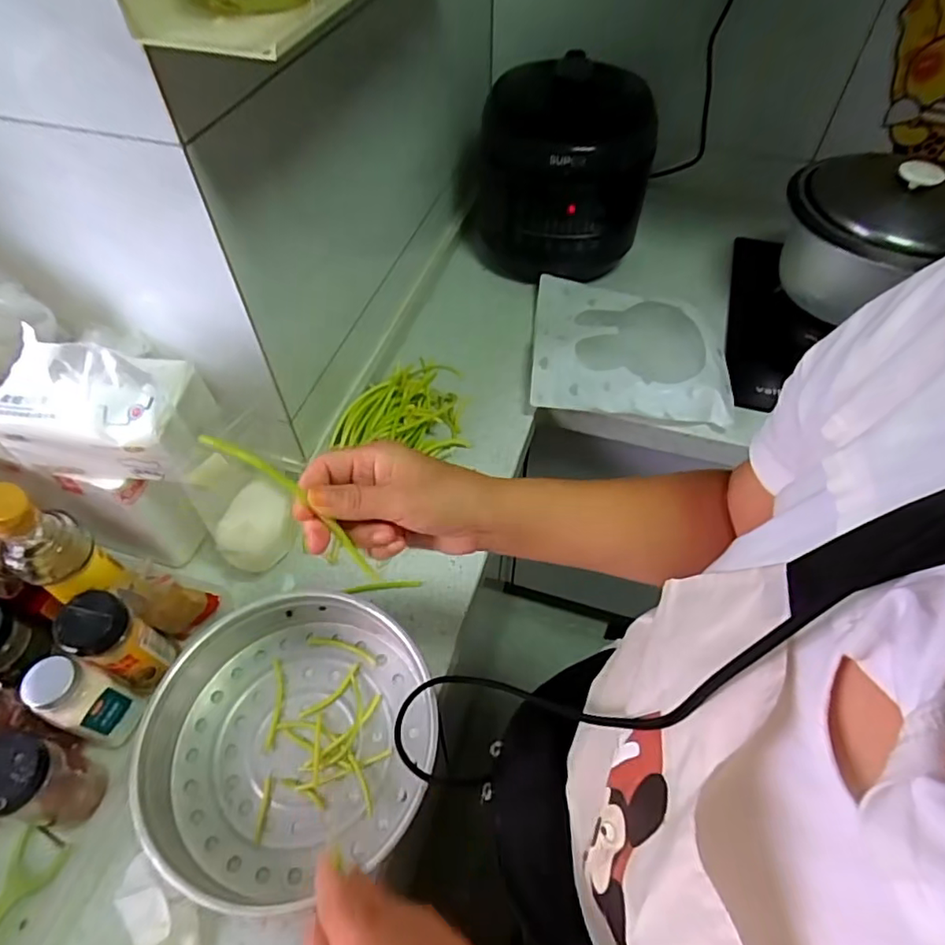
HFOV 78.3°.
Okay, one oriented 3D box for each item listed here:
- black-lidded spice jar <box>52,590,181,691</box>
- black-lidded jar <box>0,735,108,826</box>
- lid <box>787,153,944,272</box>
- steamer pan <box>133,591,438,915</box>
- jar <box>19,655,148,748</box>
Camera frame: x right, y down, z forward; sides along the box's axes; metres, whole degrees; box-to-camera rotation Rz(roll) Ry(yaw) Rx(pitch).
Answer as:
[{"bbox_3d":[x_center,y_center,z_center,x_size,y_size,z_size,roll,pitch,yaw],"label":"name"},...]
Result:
[{"bbox_3d":[-0.327,0.158,0.543,0.051,0.127,0.053,0,54,0],"label":"black-lidded spice jar"},{"bbox_3d":[-0.371,0.264,0.496,0.057,0.112,0.062,11,54,8],"label":"black-lidded jar"},{"bbox_3d":[0.557,-0.375,0.767,0.237,0.064,0.225,0,54,0],"label":"lid"},{"bbox_3d":[-0.168,0.237,0.540,0.257,0.068,0.255,0,54,0],"label":"steamer pan"},{"bbox_3d":[-0.350,0.209,0.526,0.047,0.115,0.049,0,54,0],"label":"jar"}]

